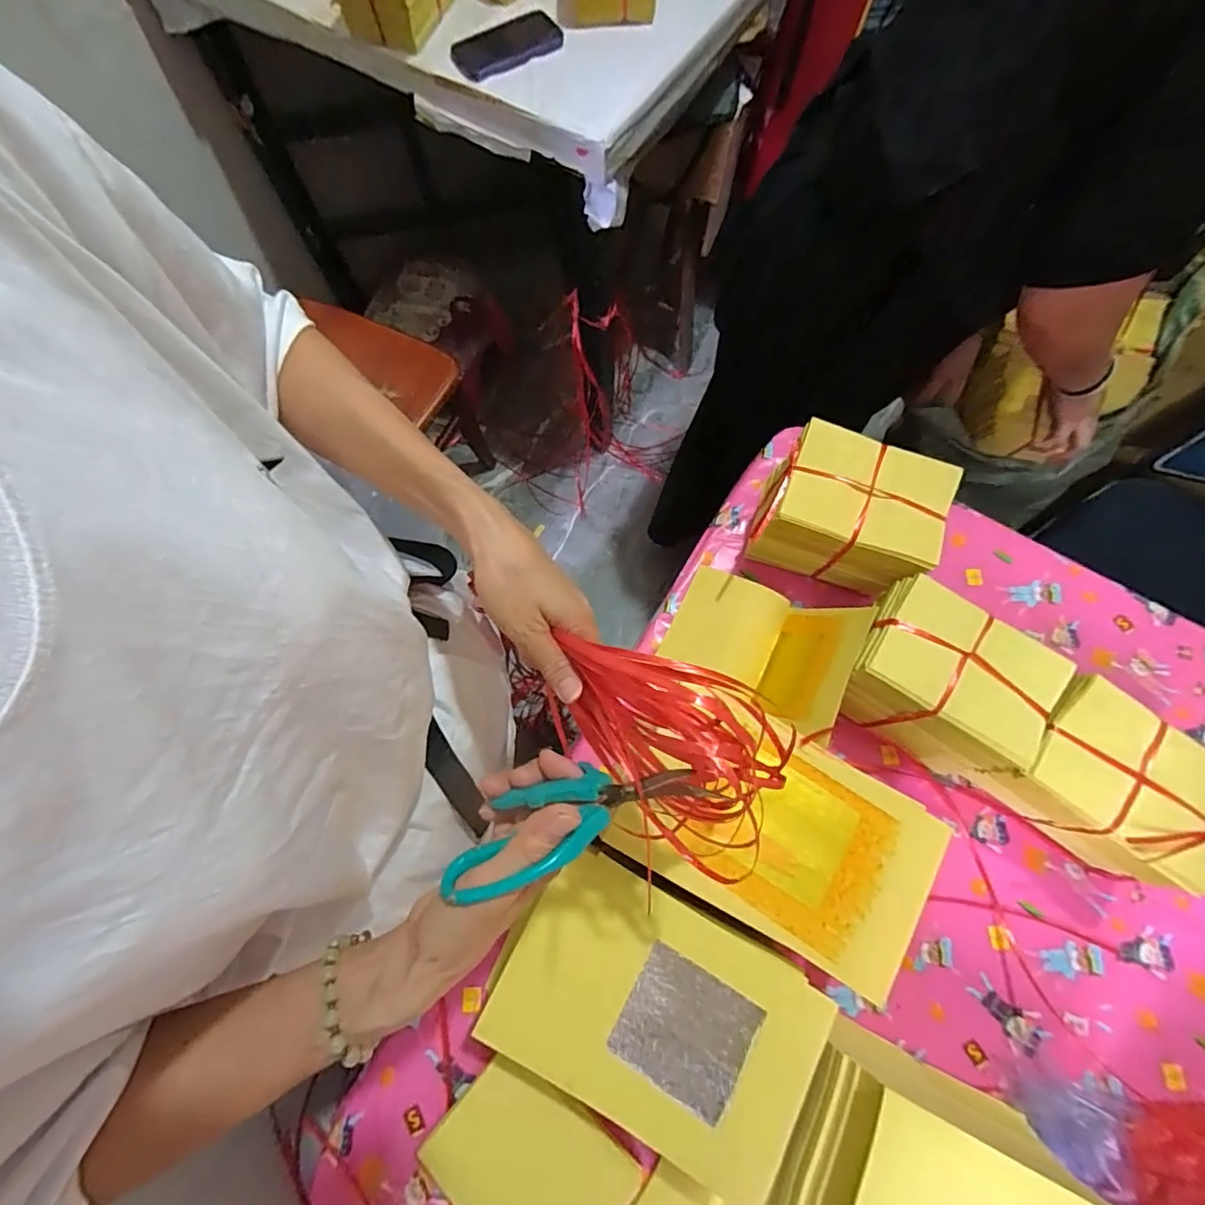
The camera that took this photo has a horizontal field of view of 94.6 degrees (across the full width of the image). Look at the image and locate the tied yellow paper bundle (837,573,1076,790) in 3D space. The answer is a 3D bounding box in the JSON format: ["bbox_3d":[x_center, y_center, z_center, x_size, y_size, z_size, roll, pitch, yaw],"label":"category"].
[{"bbox_3d":[0.345,0.085,0.573,0.181,0.124,0.130,31,76,9],"label":"tied yellow paper bundle"}]

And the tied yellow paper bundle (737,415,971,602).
[{"bbox_3d":[0.265,-0.097,0.620,0.172,0.122,0.122,22,75,7],"label":"tied yellow paper bundle"}]

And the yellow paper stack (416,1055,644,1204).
[{"bbox_3d":[-0.062,0.486,0.473,0.160,0.053,0.117,43,78,12],"label":"yellow paper stack"}]

